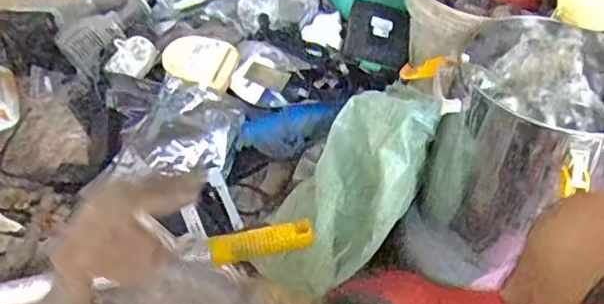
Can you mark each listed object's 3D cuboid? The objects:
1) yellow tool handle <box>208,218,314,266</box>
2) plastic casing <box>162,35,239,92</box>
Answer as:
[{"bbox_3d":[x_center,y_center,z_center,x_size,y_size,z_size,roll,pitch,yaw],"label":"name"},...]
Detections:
[{"bbox_3d":[-0.040,0.089,0.620,0.103,0.022,0.024,-9,43,-14],"label":"yellow tool handle"},{"bbox_3d":[-0.205,-0.185,1.240,0.142,0.026,0.110,18,63,3],"label":"plastic casing"}]

